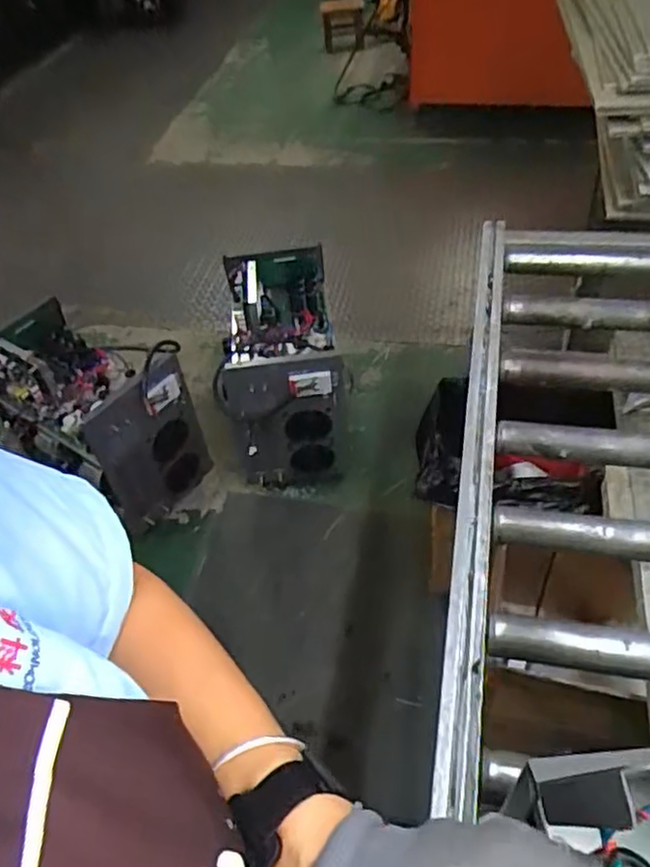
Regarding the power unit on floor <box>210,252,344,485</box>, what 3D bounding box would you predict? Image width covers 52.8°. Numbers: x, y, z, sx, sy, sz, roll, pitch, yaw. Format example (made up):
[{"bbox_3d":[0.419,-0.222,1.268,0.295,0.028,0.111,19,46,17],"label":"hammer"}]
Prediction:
[{"bbox_3d":[-0.114,-0.194,1.767,0.269,0.404,0.539,-6,48,1],"label":"power unit on floor"}]

